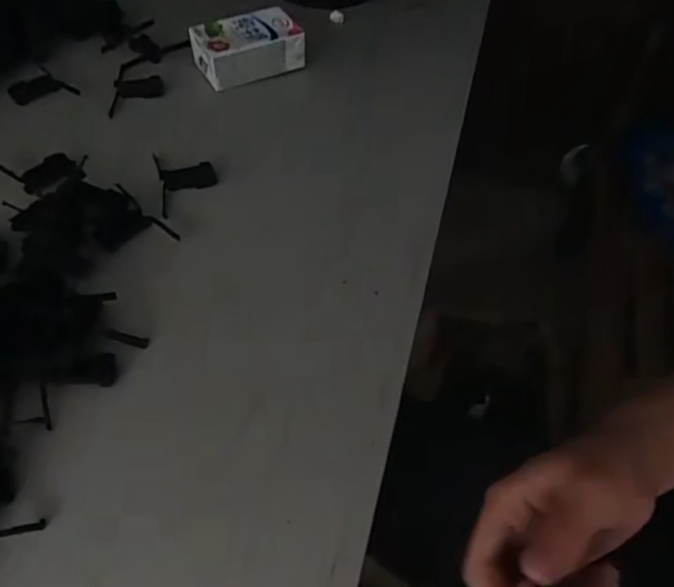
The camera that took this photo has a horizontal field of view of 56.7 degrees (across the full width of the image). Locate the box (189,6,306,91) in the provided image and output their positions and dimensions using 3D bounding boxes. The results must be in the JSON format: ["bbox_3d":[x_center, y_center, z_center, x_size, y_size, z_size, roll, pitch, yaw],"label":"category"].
[{"bbox_3d":[-0.093,-0.263,0.662,0.107,0.047,0.067,-24,55,-22],"label":"box"}]

